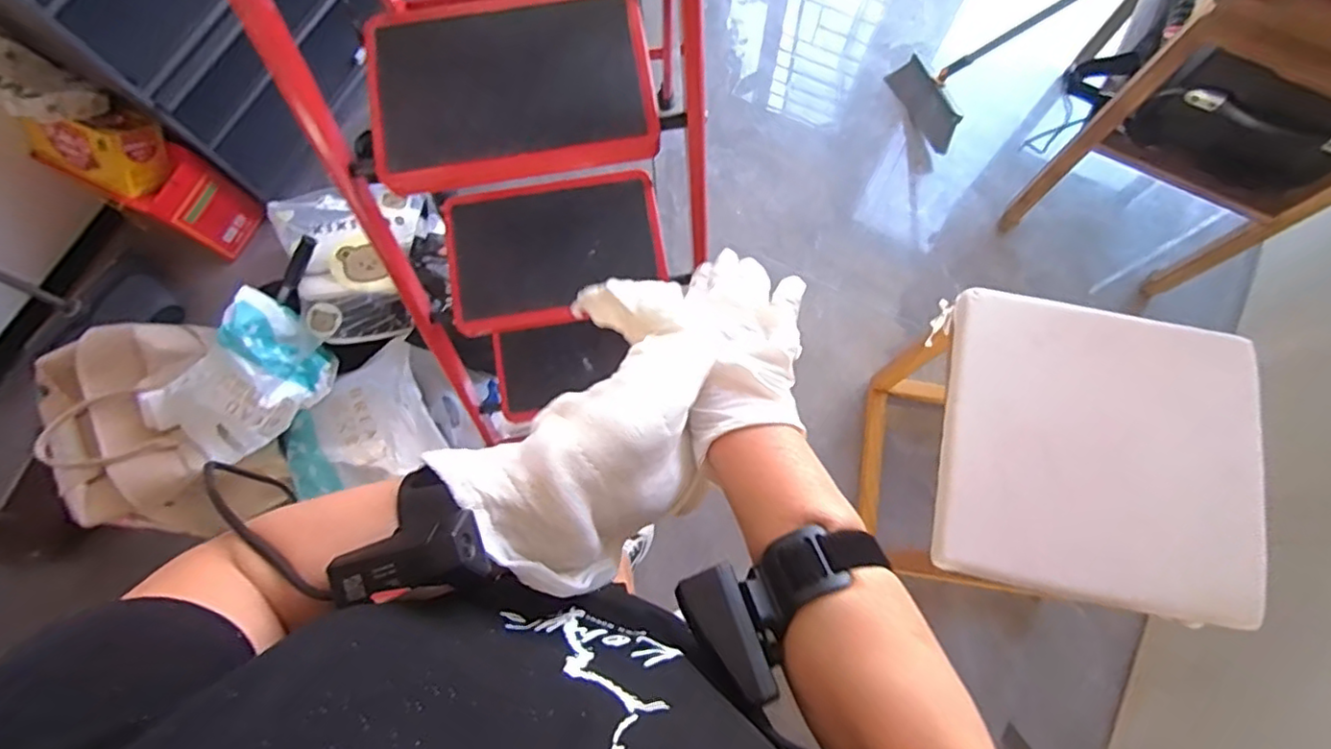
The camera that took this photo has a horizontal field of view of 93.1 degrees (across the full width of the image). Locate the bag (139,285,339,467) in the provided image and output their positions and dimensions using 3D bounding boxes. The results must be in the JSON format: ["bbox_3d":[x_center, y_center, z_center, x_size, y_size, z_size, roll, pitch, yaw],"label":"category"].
[{"bbox_3d":[-0.733,0.015,1.076,0.209,0.142,0.287,39,78,9],"label":"bag"}]

